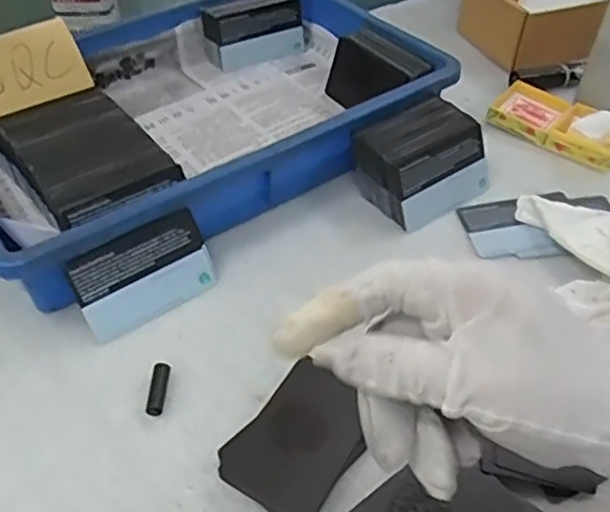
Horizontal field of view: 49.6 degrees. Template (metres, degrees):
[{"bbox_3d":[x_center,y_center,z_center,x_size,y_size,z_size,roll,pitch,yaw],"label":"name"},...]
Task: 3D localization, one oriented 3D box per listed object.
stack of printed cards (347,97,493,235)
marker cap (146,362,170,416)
[{"bbox_3d":[0.089,-0.073,0.497,0.093,0.049,0.067,-25,51,-21],"label":"stack of printed cards"},{"bbox_3d":[-0.084,0.077,0.381,0.010,0.009,0.031,2,46,3],"label":"marker cap"}]

